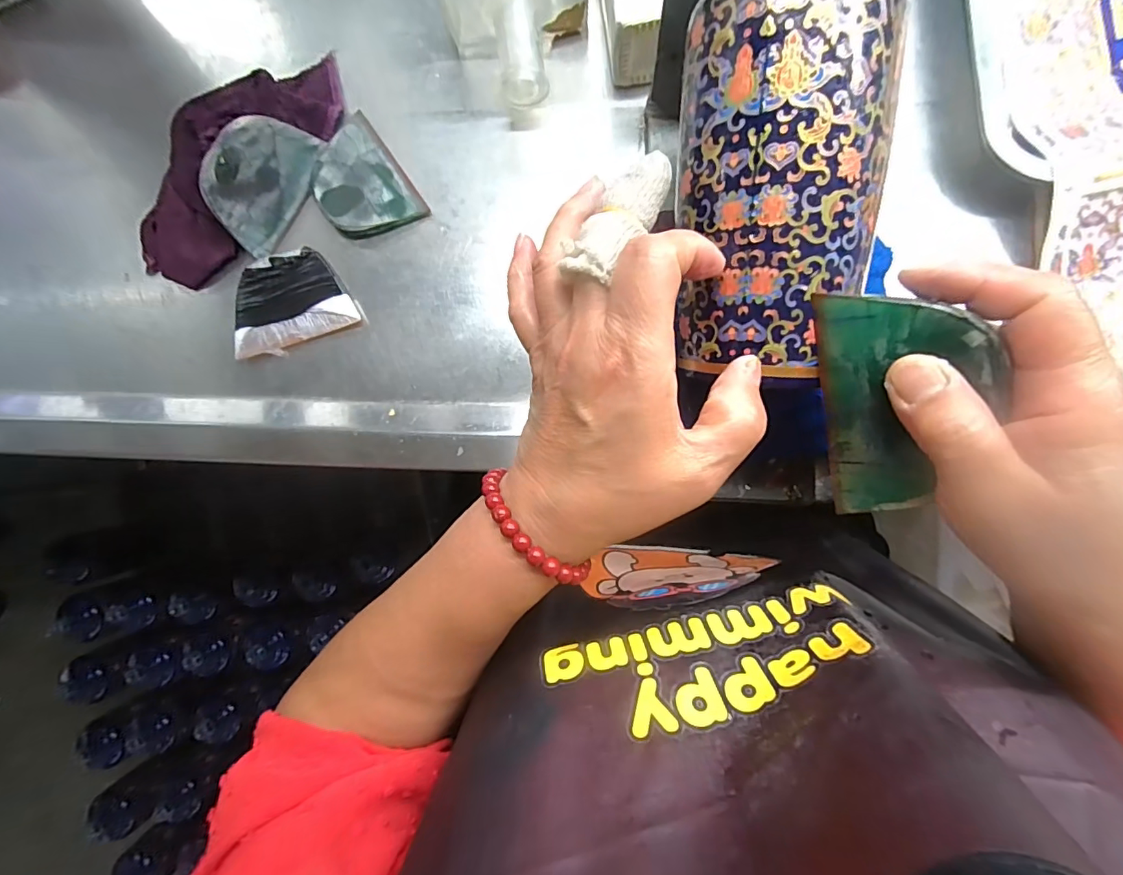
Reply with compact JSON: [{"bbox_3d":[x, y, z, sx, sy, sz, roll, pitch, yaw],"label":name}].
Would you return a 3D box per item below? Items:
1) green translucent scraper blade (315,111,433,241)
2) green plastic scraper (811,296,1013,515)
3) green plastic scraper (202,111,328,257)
[{"bbox_3d":[-0.134,-0.168,0.329,0.057,0.011,0.083,-34,88,4],"label":"green translucent scraper blade"},{"bbox_3d":[0.133,-0.010,0.192,0.055,0.004,0.093,1,117,42],"label":"green plastic scraper"},{"bbox_3d":[-0.198,-0.169,0.322,0.054,0.004,0.083,32,91,-32],"label":"green plastic scraper"}]

